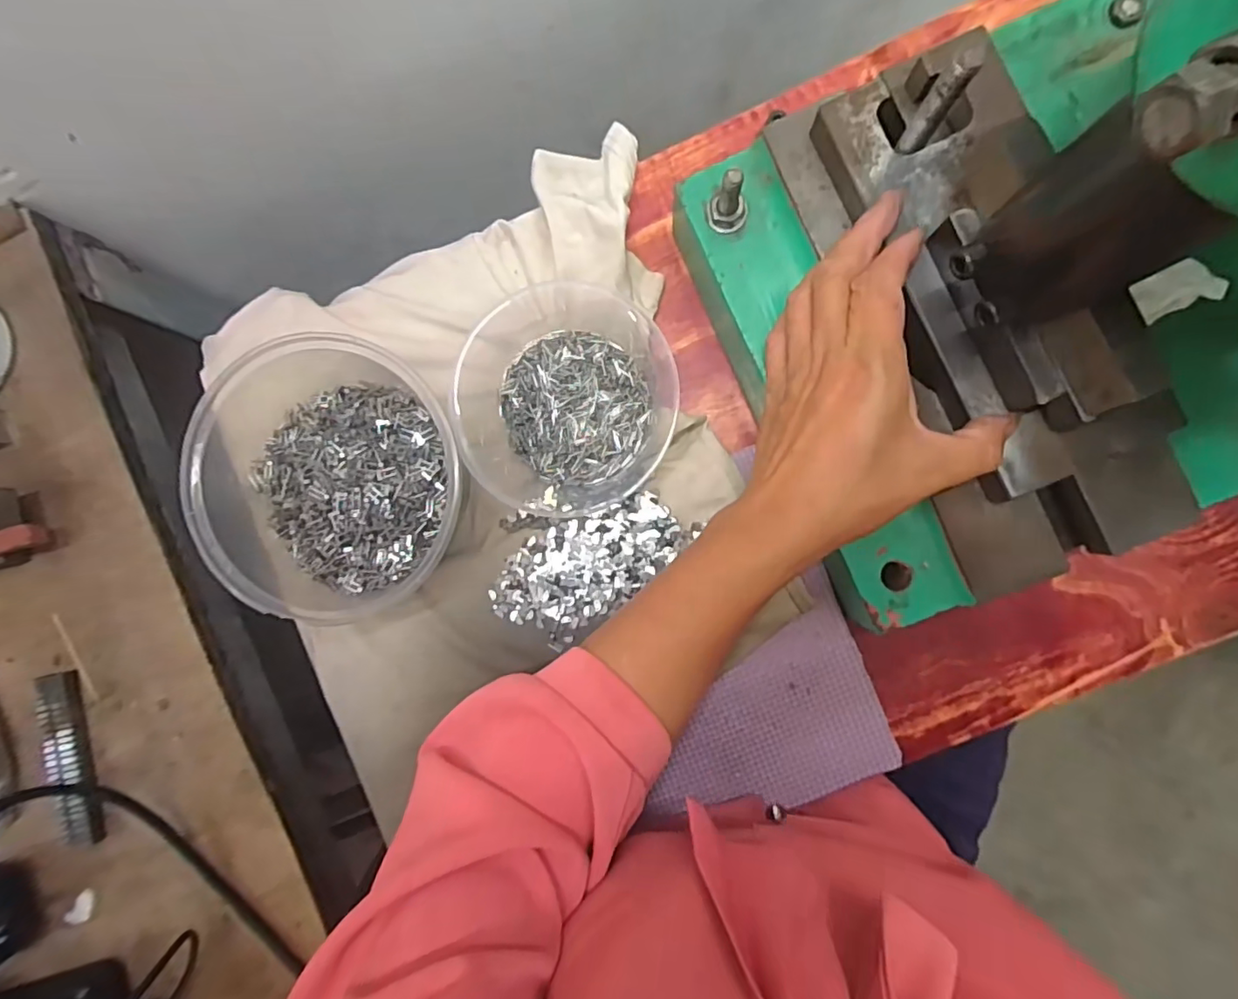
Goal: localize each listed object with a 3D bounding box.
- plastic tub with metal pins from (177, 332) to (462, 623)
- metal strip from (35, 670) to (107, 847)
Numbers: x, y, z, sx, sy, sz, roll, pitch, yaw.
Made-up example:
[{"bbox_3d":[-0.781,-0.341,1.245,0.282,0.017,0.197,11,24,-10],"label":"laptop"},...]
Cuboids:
[{"bbox_3d":[-0.149,-0.008,0.314,0.139,0.081,0.137,0,89,4],"label":"plastic tub with metal pins"},{"bbox_3d":[-0.307,0.145,0.322,0.020,0.013,0.095,-12,88,4],"label":"metal strip"}]

